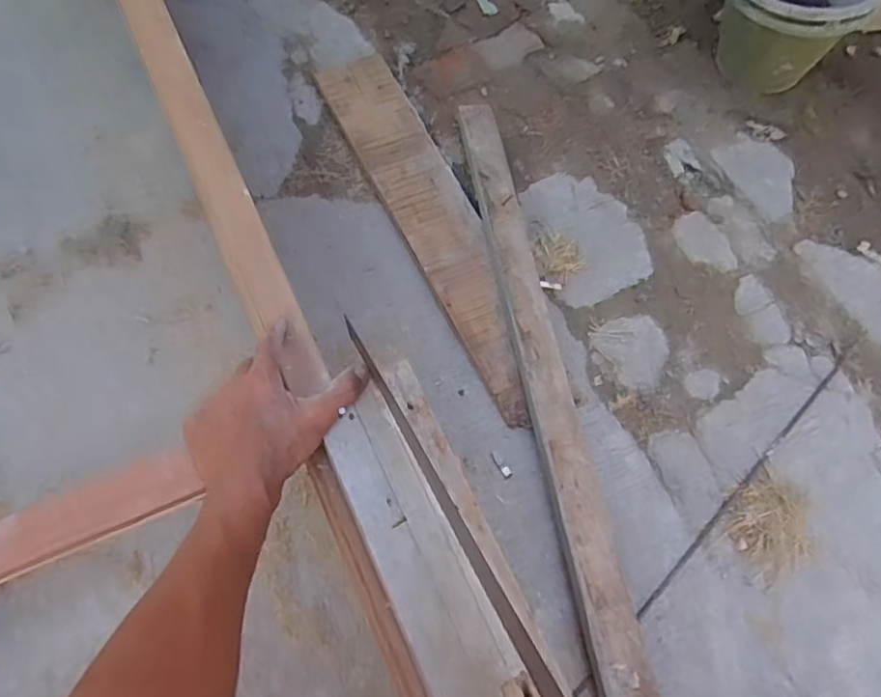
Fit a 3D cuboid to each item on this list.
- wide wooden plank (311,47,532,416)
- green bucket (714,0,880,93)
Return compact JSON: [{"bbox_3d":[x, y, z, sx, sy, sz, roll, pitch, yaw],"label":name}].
[{"bbox_3d":[-0.004,-0.201,0.927,0.125,0.028,0.665,-24,70,-13],"label":"wide wooden plank"},{"bbox_3d":[0.583,-0.581,1.045,0.226,0.206,0.209,1,66,-3],"label":"green bucket"}]

